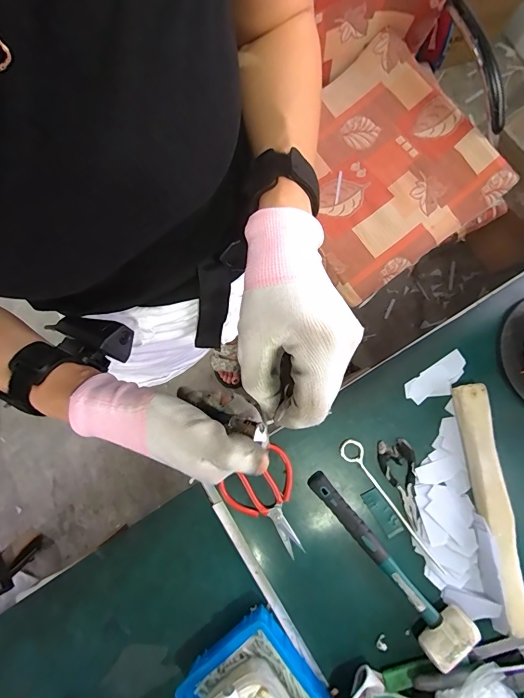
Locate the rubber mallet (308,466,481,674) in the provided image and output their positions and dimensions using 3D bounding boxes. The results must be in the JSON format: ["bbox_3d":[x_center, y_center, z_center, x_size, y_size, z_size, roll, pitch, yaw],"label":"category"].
[{"bbox_3d":[0.169,0.287,0.516,0.068,0.045,0.278,-39,81,-6],"label":"rubber mallet"}]

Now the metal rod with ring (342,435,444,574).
[{"bbox_3d":[0.185,0.227,0.546,0.032,0.005,0.217,-34,81,-5],"label":"metal rod with ring"}]

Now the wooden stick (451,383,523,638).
[{"bbox_3d":[0.323,0.215,0.528,0.038,0.034,0.324,-8,80,0],"label":"wooden stick"}]

